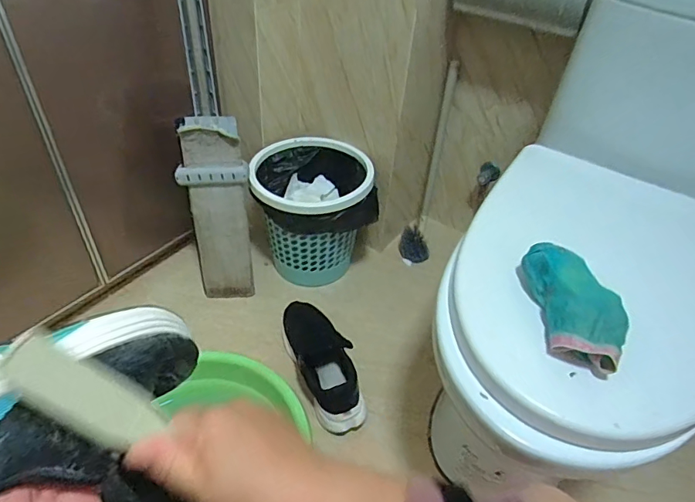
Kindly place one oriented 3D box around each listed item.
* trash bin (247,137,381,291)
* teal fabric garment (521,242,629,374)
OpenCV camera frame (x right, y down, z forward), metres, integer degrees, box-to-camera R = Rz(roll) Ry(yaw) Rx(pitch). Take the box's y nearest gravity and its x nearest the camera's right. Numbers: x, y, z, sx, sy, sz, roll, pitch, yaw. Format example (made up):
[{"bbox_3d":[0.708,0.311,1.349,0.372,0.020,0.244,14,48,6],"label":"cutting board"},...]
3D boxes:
[{"bbox_3d":[-0.077,-0.077,1.082,0.264,0.279,0.209,2,42,-3],"label":"trash bin"},{"bbox_3d":[0.257,0.058,0.527,0.071,0.052,0.153,0,42,-6],"label":"teal fabric garment"}]

